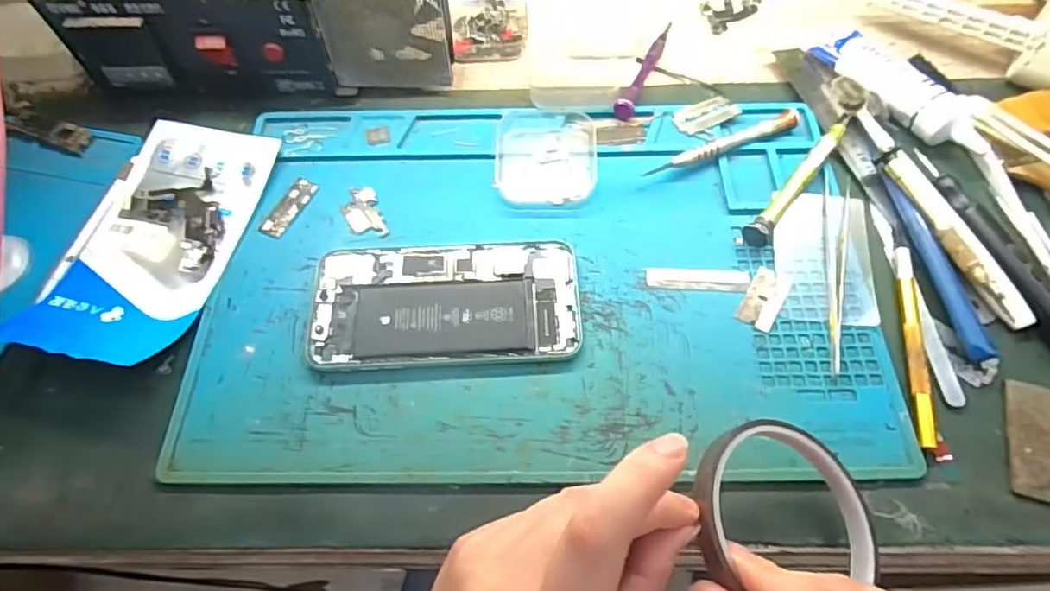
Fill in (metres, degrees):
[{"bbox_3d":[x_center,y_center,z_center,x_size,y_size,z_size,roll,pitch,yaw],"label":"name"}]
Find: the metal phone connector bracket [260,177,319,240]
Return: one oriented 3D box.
[{"bbox_3d":[-0.146,-0.055,0.364,0.016,0.004,0.044,22,65,13],"label":"metal phone connector bracket"}]

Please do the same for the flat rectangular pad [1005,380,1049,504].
[{"bbox_3d":[0.258,0.073,0.290,0.038,0.004,0.059,17,65,8],"label":"flat rectangular pad"}]

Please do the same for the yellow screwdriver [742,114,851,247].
[{"bbox_3d":[0.171,-0.075,0.365,0.015,0.014,0.117,34,68,18],"label":"yellow screwdriver"}]

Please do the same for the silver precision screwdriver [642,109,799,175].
[{"bbox_3d":[0.129,-0.097,0.379,0.111,0.011,0.009,-23,64,-10],"label":"silver precision screwdriver"}]

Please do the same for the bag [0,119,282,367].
[{"bbox_3d":[-0.222,-0.039,0.352,0.092,0.019,0.170,10,63,7],"label":"bag"}]

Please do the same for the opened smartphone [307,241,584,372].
[{"bbox_3d":[-0.044,0.004,0.330,0.147,0.006,0.074,-2,62,1],"label":"opened smartphone"}]

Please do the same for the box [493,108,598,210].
[{"bbox_3d":[0.014,-0.089,0.375,0.063,0.014,0.076,0,62,2],"label":"box"}]

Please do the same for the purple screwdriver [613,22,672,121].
[{"bbox_3d":[0.087,-0.166,0.419,0.012,0.015,0.114,20,65,12],"label":"purple screwdriver"}]

